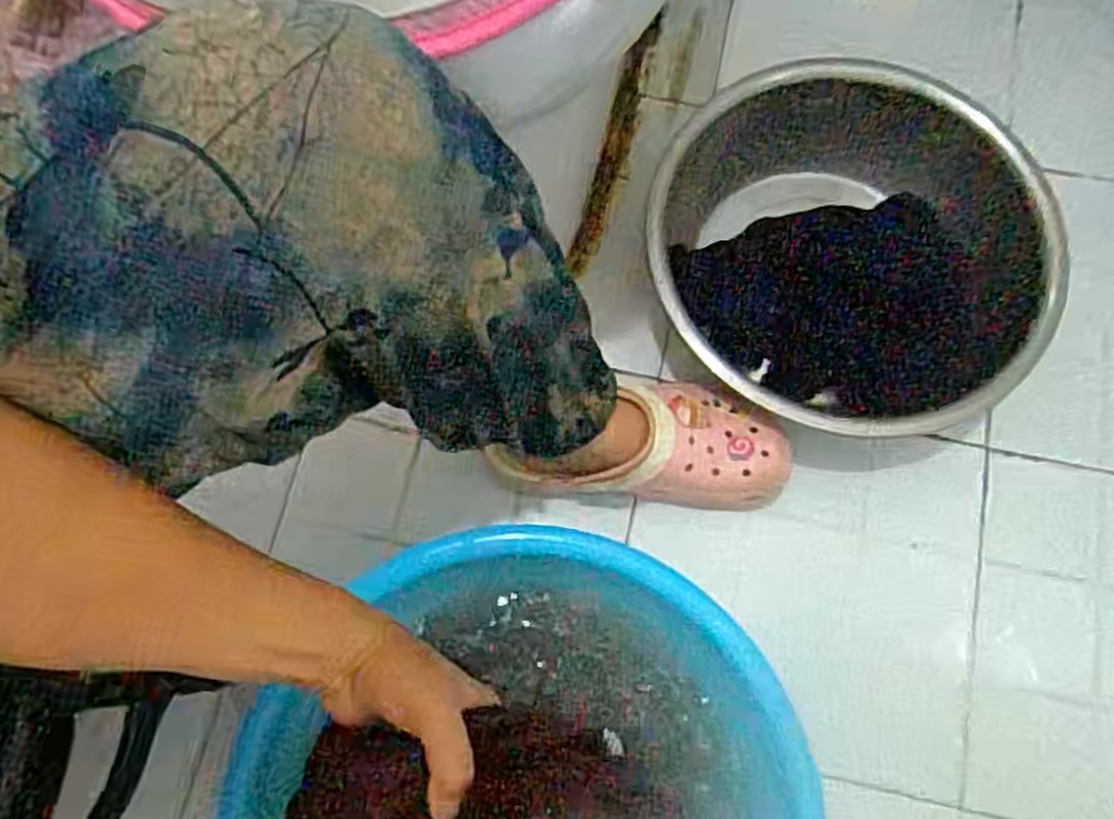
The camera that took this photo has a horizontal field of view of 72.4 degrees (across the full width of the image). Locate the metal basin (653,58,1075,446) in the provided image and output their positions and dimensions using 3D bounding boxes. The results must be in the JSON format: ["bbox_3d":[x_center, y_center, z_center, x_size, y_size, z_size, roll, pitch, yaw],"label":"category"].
[{"bbox_3d":[0.241,-0.132,0.684,0.311,0.131,0.332,0,74,0],"label":"metal basin"}]

